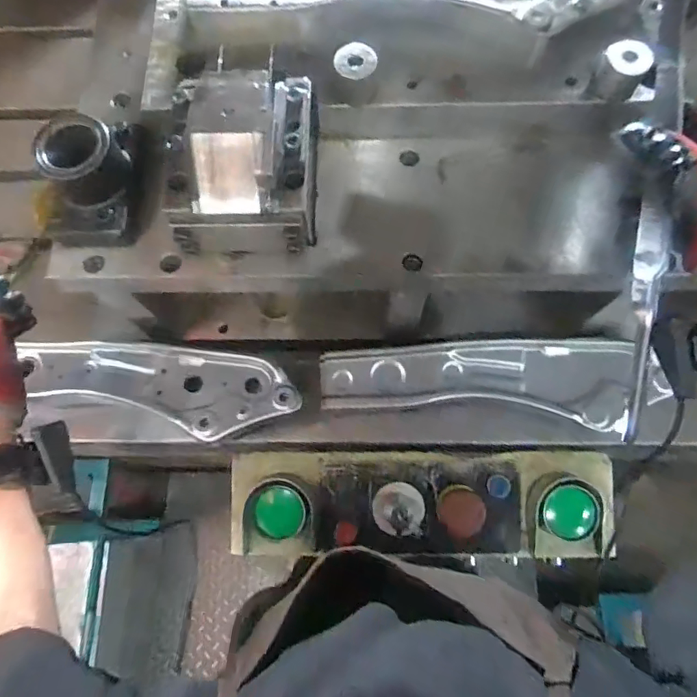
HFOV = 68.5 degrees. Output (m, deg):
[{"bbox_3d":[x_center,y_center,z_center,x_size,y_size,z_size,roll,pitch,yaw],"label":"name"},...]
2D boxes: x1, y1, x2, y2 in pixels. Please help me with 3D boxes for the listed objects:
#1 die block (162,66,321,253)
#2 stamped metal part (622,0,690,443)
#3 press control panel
[{"bbox_3d":[-0.096,-0.178,0.482,0.131,0.097,0.162,4,73,3],"label":"die block"},{"bbox_3d":[0.254,-0.150,0.421,0.032,0.054,0.441,8,85,4],"label":"stamped metal part"},{"bbox_3d":[0.097,0.210,0.690,0.495,0.084,0.145,1,73,2],"label":"press control panel"}]

